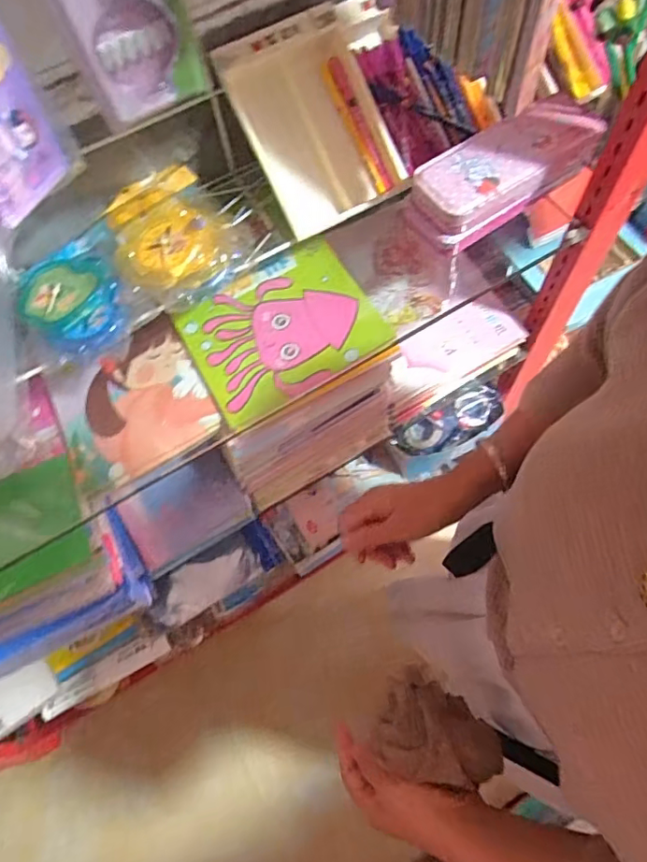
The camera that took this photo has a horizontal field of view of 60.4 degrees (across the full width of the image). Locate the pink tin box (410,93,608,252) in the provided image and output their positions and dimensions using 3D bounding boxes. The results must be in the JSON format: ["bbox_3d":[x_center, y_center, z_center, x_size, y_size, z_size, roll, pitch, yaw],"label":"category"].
[{"bbox_3d":[0.186,-0.276,0.599,0.189,0.058,0.083,-34,68,-12],"label":"pink tin box"}]

